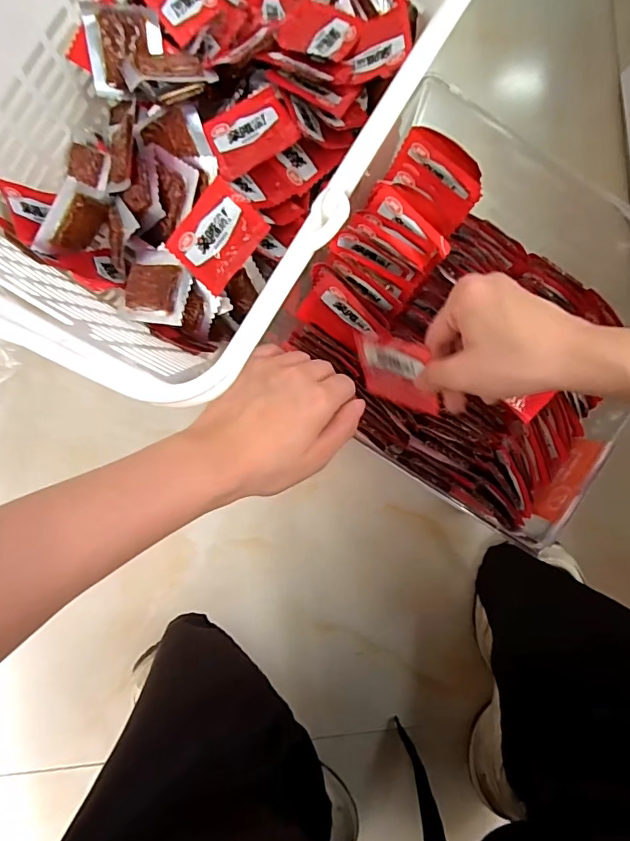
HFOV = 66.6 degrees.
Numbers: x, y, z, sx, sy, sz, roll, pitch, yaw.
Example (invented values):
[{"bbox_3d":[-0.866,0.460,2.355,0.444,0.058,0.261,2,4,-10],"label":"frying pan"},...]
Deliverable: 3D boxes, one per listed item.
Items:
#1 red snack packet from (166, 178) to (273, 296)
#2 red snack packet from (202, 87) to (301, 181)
[{"bbox_3d":[-0.077,-0.143,0.373,0.057,0.008,0.069,42,108,-5],"label":"red snack packet"},{"bbox_3d":[-0.055,-0.239,0.398,0.072,0.011,0.053,-30,91,-6],"label":"red snack packet"}]

